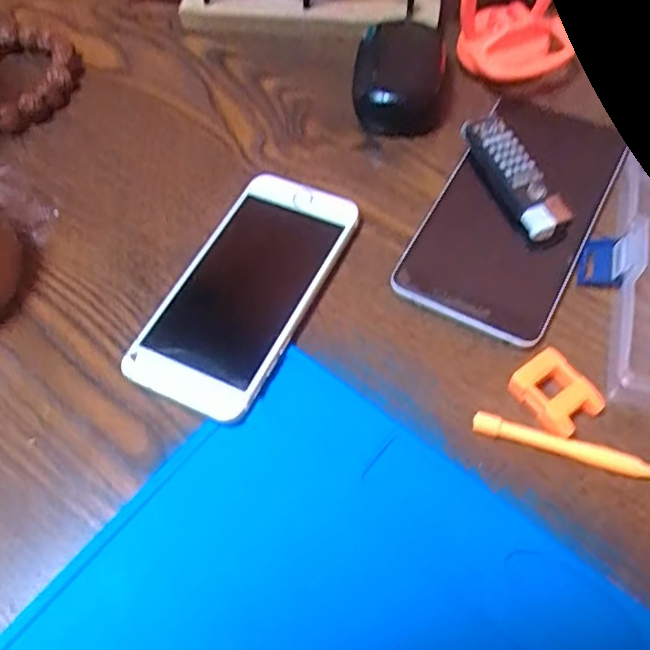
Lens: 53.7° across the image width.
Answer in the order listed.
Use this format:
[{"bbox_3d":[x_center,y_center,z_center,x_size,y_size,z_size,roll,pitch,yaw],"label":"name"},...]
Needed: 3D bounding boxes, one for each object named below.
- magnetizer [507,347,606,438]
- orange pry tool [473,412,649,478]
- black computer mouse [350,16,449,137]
[{"bbox_3d":[0.102,0.030,0.283,0.028,0.013,0.034,-35,64,-15],"label":"magnetizer"},{"bbox_3d":[0.105,0.053,0.274,0.082,0.006,0.009,14,62,11],"label":"orange pry tool"},{"bbox_3d":[0.044,-0.146,0.381,0.052,0.025,0.071,1,61,4],"label":"black computer mouse"}]

